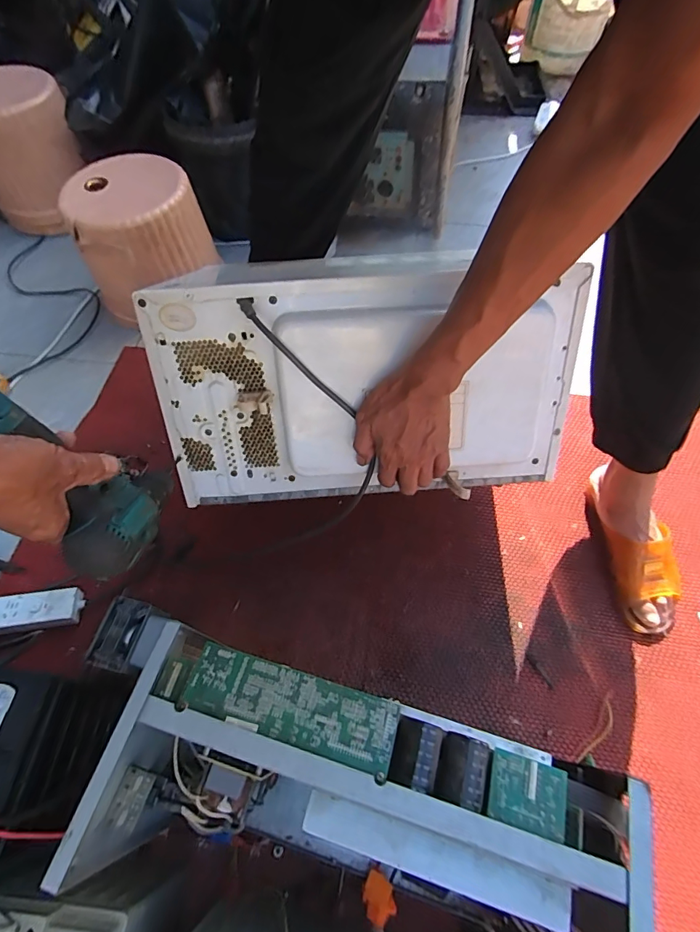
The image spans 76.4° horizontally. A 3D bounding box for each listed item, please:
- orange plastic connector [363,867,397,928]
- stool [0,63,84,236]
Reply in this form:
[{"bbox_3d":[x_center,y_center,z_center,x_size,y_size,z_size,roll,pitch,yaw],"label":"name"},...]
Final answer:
[{"bbox_3d":[0.034,0.512,0.527,0.035,0.032,0.051,-9,60,-2],"label":"orange plastic connector"},{"bbox_3d":[-0.815,-0.790,1.146,0.269,0.296,0.218,-34,64,-15],"label":"stool"}]

